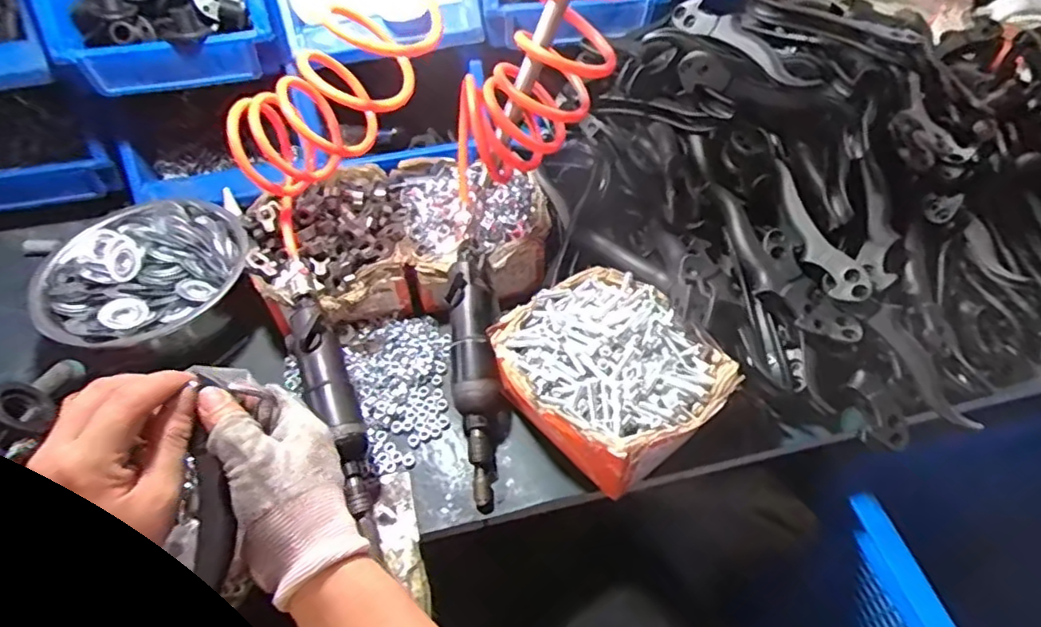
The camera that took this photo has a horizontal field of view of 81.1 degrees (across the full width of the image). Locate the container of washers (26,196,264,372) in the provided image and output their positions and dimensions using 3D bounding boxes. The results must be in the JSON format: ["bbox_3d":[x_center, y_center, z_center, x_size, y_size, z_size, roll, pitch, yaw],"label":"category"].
[{"bbox_3d":[-0.346,-0.021,0.578,0.167,0.088,0.176,0,50,0],"label":"container of washers"}]

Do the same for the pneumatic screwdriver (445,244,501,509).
[{"bbox_3d":[-0.039,0.049,0.529,0.043,0.046,0.231,-4,73,-3],"label":"pneumatic screwdriver"}]

